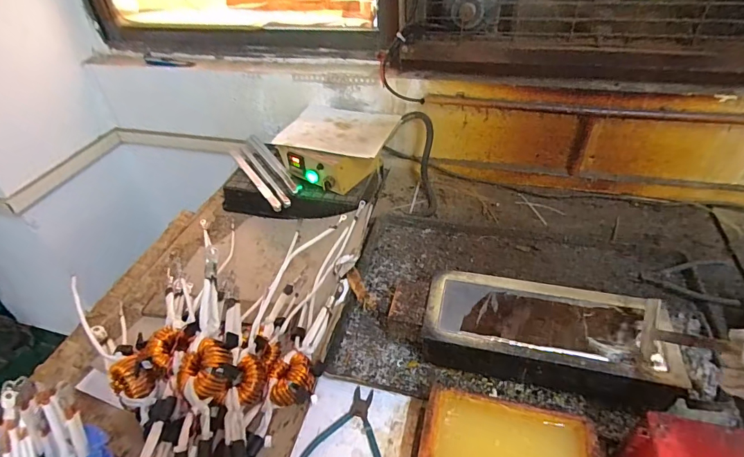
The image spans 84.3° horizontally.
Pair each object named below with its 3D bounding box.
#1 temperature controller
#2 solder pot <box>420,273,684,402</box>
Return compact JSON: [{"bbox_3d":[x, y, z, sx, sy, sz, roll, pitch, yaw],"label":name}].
[{"bbox_3d":[-0.083,-0.197,0.990,0.259,0.089,0.227,16,45,22],"label":"temperature controller"},{"bbox_3d":[0.253,0.169,0.623,0.340,0.088,0.172,7,42,13],"label":"solder pot"}]

